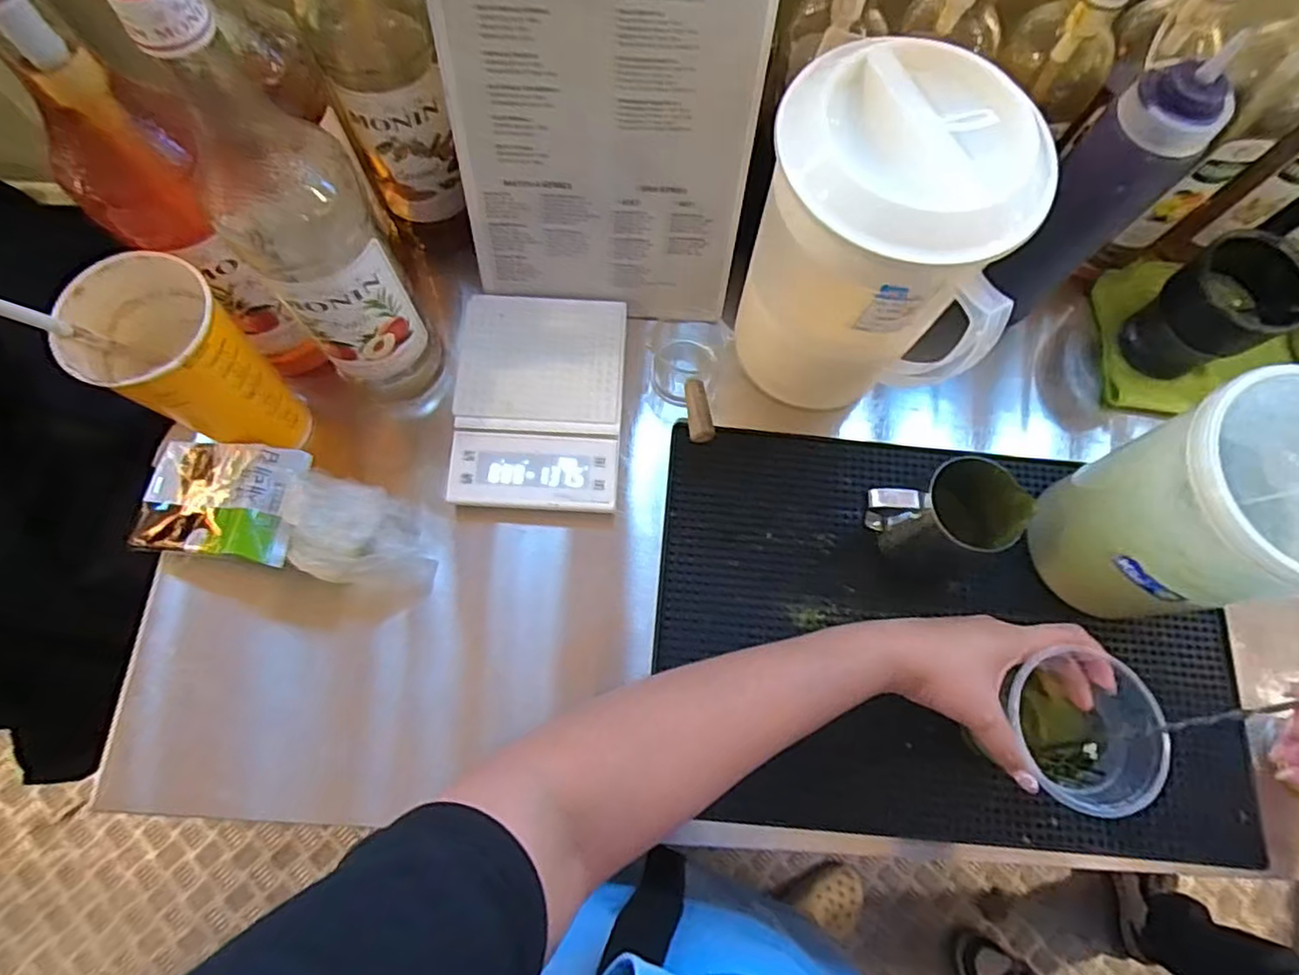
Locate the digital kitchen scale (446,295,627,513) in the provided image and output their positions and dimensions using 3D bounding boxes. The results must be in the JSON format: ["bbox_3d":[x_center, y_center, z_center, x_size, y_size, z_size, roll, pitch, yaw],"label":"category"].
[{"bbox_3d":[-0.087,-0.070,0.528,0.130,0.018,0.174,3,75,-1],"label":"digital kitchen scale"}]

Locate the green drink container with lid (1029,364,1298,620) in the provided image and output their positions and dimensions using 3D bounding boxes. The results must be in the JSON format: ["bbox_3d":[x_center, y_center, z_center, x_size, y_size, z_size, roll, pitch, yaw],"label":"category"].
[{"bbox_3d":[0.364,0.016,0.445,0.130,0.177,0.126,-4,76,-3],"label":"green drink container with lid"}]

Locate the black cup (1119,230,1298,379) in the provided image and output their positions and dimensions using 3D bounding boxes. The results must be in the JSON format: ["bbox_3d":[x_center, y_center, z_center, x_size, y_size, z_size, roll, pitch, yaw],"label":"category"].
[{"bbox_3d":[0.468,-0.148,0.551,0.080,0.107,0.081,0,75,-2],"label":"black cup"}]

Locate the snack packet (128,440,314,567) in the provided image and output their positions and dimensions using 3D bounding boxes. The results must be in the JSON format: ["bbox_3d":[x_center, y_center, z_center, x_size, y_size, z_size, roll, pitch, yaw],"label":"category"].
[{"bbox_3d":[-0.301,0.007,0.463,0.128,0.031,0.081,8,75,0],"label":"snack packet"}]

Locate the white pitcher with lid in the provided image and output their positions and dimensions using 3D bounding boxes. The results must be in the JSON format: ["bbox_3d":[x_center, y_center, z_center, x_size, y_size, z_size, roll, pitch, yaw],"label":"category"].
[{"bbox_3d":[0.156,-0.163,0.463,0.167,0.213,0.142,28,76,5],"label":"white pitcher with lid"}]

